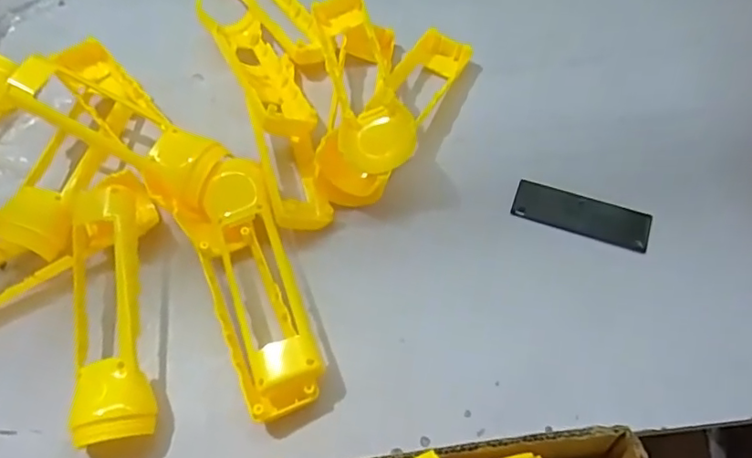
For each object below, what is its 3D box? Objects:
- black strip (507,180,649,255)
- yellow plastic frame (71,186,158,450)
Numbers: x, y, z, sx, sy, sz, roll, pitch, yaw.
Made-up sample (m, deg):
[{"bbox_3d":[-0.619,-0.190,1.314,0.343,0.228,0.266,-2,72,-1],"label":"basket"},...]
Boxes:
[{"bbox_3d":[0.143,-0.011,0.404,0.091,0.004,0.033,18,65,13],"label":"black strip"},{"bbox_3d":[-0.174,0.048,0.377,0.057,0.041,0.175,-14,62,-3],"label":"yellow plastic frame"}]

